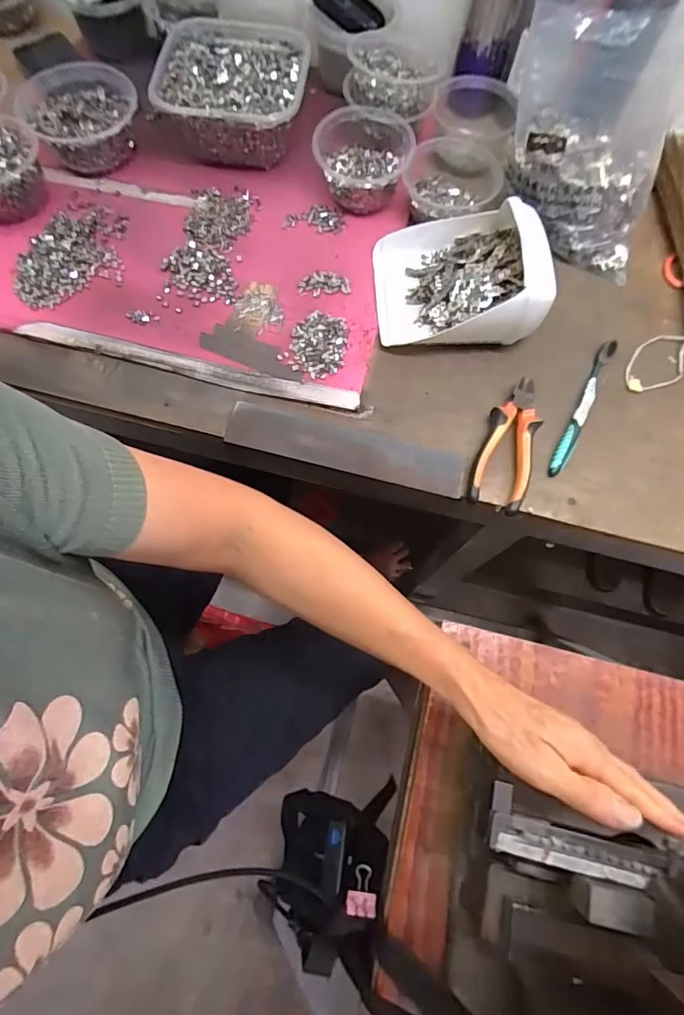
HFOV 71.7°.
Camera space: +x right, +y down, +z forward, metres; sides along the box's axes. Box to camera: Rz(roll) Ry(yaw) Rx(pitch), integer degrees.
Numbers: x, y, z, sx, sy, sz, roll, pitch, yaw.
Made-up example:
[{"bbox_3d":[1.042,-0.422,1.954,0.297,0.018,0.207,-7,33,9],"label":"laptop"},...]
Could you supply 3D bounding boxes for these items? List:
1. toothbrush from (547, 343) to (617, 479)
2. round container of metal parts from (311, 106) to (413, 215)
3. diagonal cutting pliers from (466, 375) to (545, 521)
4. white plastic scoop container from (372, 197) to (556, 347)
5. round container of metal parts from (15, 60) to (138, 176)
[{"bbox_3d":[0.263,-0.111,0.513,0.015,0.011,0.178,28,71,8],"label":"toothbrush"},{"bbox_3d":[0.026,-0.418,0.571,0.112,0.063,0.105,1,70,-2],"label":"round container of metal parts"},{"bbox_3d":[0.176,-0.068,0.491,0.056,0.024,0.148,20,70,5],"label":"diagonal cutting pliers"},{"bbox_3d":[0.126,-0.261,0.516,0.169,0.082,0.155,-3,70,-3],"label":"white plastic scoop container"},{"bbox_3d":[-0.315,-0.478,0.584,0.127,0.064,0.127,1,70,-2],"label":"round container of metal parts"}]

